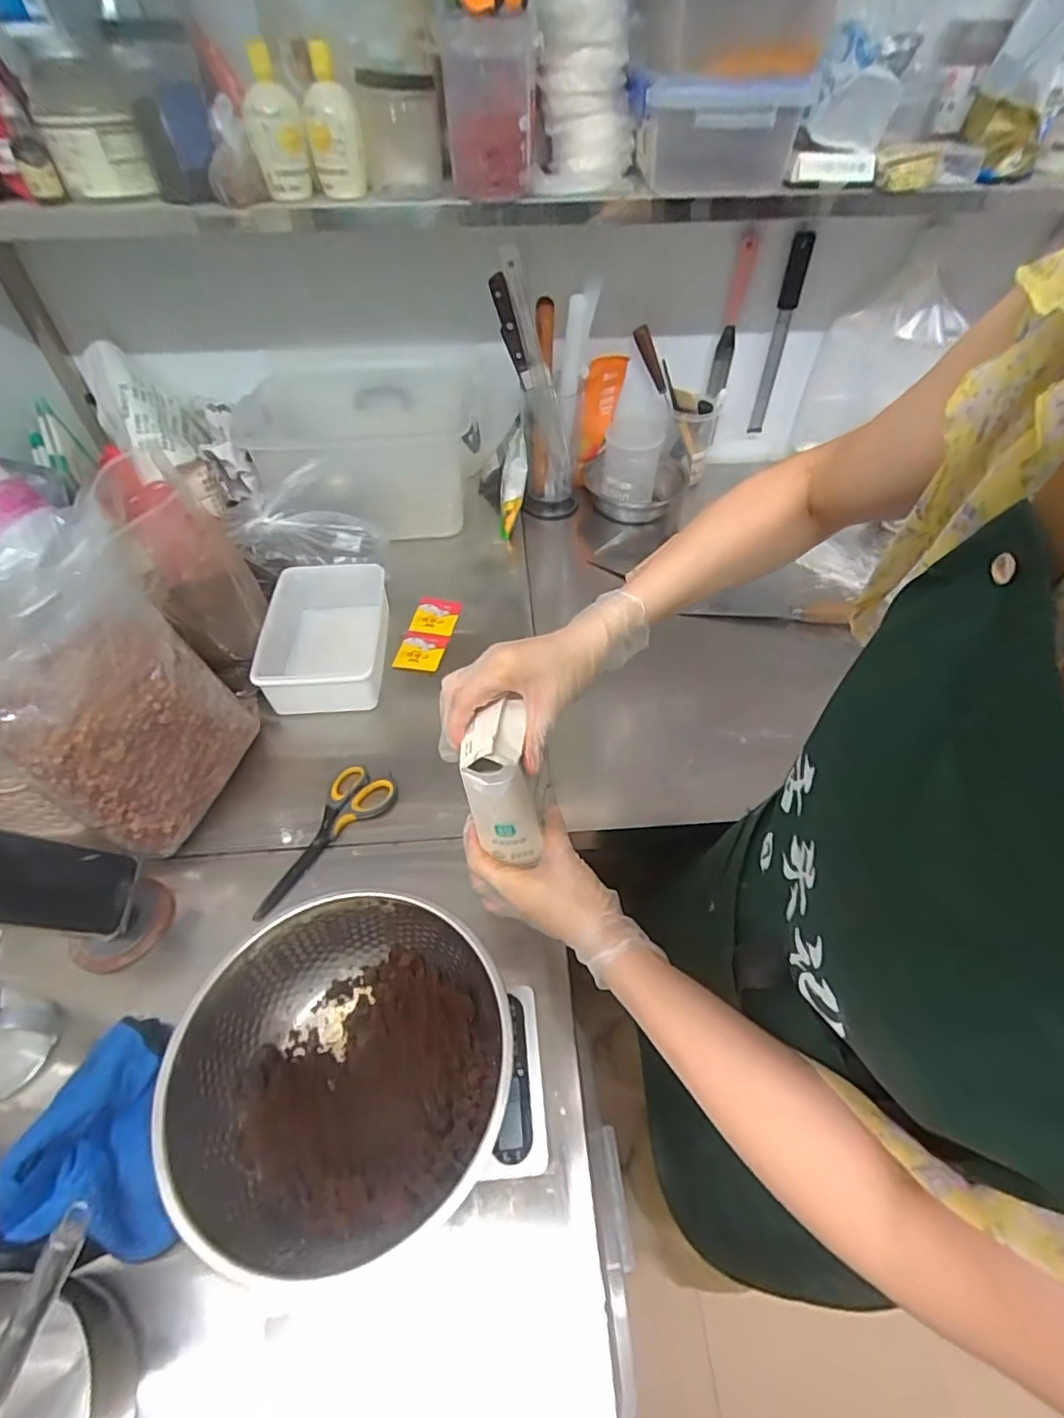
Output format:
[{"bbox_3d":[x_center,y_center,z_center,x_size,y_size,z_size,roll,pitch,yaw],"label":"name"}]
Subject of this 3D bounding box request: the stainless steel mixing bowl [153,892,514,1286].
[{"bbox_3d":[-0.141,0.270,0.450,0.234,0.081,0.234,0,50,0],"label":"stainless steel mixing bowl"}]

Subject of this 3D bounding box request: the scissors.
[{"bbox_3d":[-0.232,0.143,0.652,0.074,0.012,0.190,24,54,19],"label":"scissors"}]

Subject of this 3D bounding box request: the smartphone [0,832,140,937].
[{"bbox_3d":[-0.428,0.146,0.499,0.160,0.015,0.074,23,50,-35],"label":"smartphone"}]

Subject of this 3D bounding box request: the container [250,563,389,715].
[{"bbox_3d":[-0.273,-0.100,0.800,0.147,0.071,0.210,-5,50,-4],"label":"container"}]

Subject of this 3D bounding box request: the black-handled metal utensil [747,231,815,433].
[{"bbox_3d":[0.415,-0.627,1.018,0.041,0.303,0.018,-13,52,-10],"label":"black-handled metal utensil"}]

